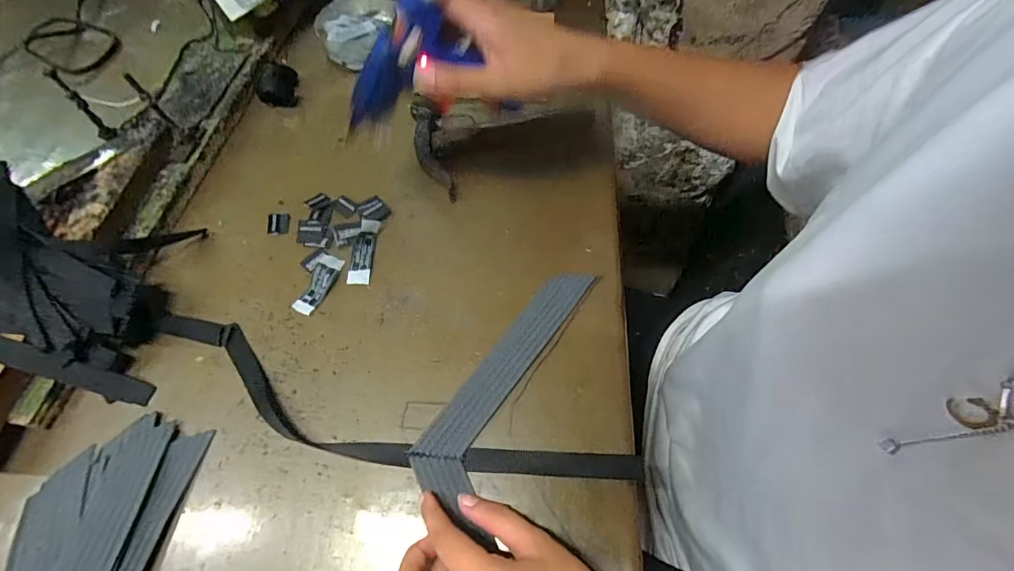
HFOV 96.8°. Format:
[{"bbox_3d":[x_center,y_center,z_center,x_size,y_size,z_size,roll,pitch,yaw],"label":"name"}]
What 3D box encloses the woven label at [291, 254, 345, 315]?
[{"bbox_3d":[-0.163,-0.002,0.391,0.022,0.005,0.056,14,62,11],"label":"woven label"}]

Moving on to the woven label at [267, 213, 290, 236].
[{"bbox_3d":[-0.217,-0.059,0.427,0.020,0.004,0.026,-8,60,-1],"label":"woven label"}]

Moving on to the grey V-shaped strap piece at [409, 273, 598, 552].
[{"bbox_3d":[-0.003,0.123,0.314,0.120,0.012,0.304,3,60,5],"label":"grey V-shaped strap piece"}]

